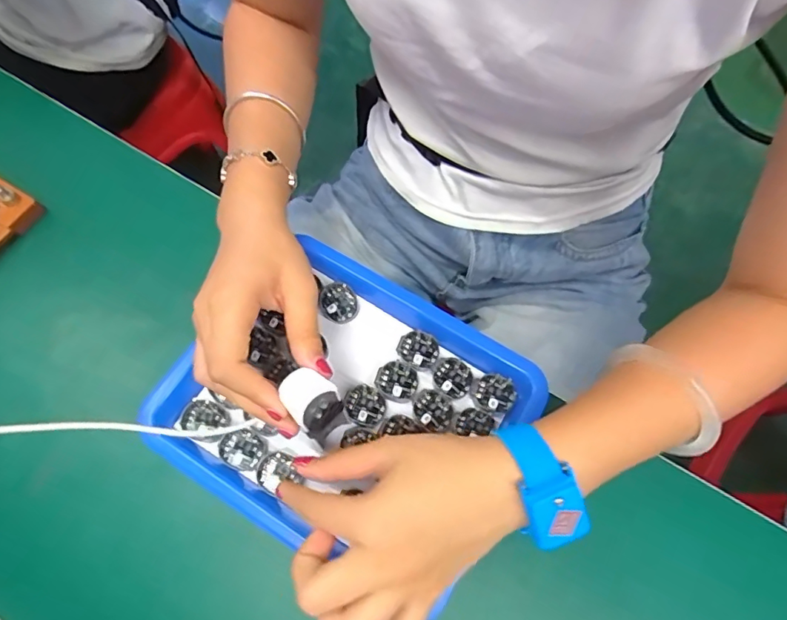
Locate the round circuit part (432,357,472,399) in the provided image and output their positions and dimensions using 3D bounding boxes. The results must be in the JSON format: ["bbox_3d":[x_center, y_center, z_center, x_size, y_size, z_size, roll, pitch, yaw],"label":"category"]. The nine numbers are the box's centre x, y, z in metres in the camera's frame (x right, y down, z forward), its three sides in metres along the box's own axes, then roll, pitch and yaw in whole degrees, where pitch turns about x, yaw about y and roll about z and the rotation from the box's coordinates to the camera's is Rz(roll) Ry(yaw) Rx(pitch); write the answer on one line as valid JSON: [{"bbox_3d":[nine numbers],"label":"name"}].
[{"bbox_3d":[0.040,0.046,0.341,0.026,0.004,0.025,26,71,8],"label":"round circuit part"}]

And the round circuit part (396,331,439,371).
[{"bbox_3d":[0.017,0.027,0.348,0.028,0.006,0.026,1,70,-2],"label":"round circuit part"}]

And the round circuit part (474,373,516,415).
[{"bbox_3d":[0.068,0.057,0.336,0.025,0.007,0.026,1,70,-2],"label":"round circuit part"}]

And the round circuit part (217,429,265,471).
[{"bbox_3d":[-0.097,0.089,0.322,0.027,0.006,0.024,21,70,6],"label":"round circuit part"}]

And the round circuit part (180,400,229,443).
[{"bbox_3d":[-0.124,0.072,0.328,0.027,0.008,0.024,27,71,8],"label":"round circuit part"}]

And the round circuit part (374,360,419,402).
[{"bbox_3d":[0.002,0.048,0.341,0.028,0.005,0.026,25,71,7],"label":"round circuit part"}]

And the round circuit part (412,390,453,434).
[{"bbox_3d":[0.026,0.067,0.334,0.026,0.004,0.025,1,70,-2],"label":"round circuit part"}]

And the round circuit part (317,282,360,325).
[{"bbox_3d":[-0.039,-0.005,0.358,0.029,0.004,0.027,1,84,-7],"label":"round circuit part"}]

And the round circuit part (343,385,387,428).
[{"bbox_3d":[-0.019,0.064,0.334,0.027,0.007,0.026,1,70,-2],"label":"round circuit part"}]

